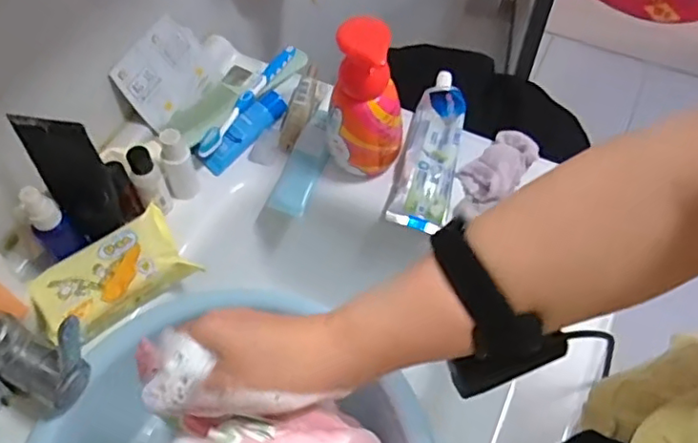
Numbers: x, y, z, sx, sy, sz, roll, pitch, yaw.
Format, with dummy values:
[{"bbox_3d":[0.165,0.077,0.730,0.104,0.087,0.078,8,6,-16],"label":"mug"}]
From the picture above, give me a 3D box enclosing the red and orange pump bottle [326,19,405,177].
[{"bbox_3d":[0.016,-0.107,0.555,0.067,0.156,0.048,-2,57,0],"label":"red and orange pump bottle"}]

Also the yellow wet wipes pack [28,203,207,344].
[{"bbox_3d":[-0.205,0.046,0.527,0.129,0.033,0.075,-36,63,-21],"label":"yellow wet wipes pack"}]

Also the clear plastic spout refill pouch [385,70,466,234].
[{"bbox_3d":[0.083,-0.076,0.617,0.058,0.041,0.171,11,57,8],"label":"clear plastic spout refill pouch"}]

